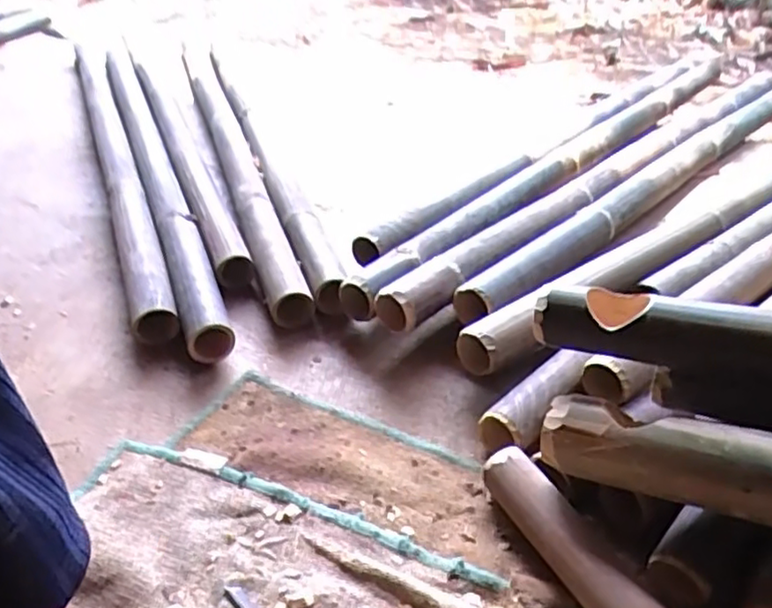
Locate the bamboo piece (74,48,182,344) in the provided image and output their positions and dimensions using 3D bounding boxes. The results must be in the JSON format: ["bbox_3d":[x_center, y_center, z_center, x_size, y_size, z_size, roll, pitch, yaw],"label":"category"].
[{"bbox_3d":[-0.574,-0.328,1.380,0.067,0.095,1.408,-15,37,-19],"label":"bamboo piece"}]

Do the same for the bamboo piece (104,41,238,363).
[{"bbox_3d":[-0.482,-0.300,1.341,0.068,0.064,1.352,-15,37,-18],"label":"bamboo piece"}]

